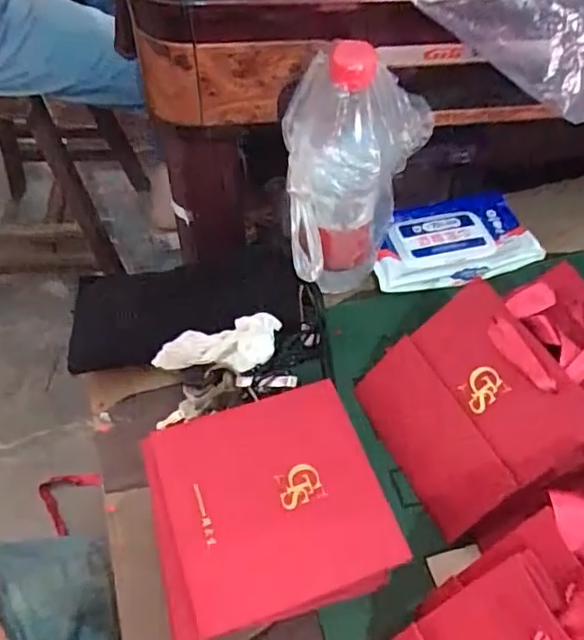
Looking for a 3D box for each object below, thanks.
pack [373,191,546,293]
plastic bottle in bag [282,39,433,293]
[{"bbox_3d":[0.156,-0.079,0.596,0.162,0.021,0.104,-5,54,-7],"label":"pack"},{"bbox_3d":[0.042,-0.100,0.480,0.106,0.210,0.127,12,54,6],"label":"plastic bottle in bag"}]

